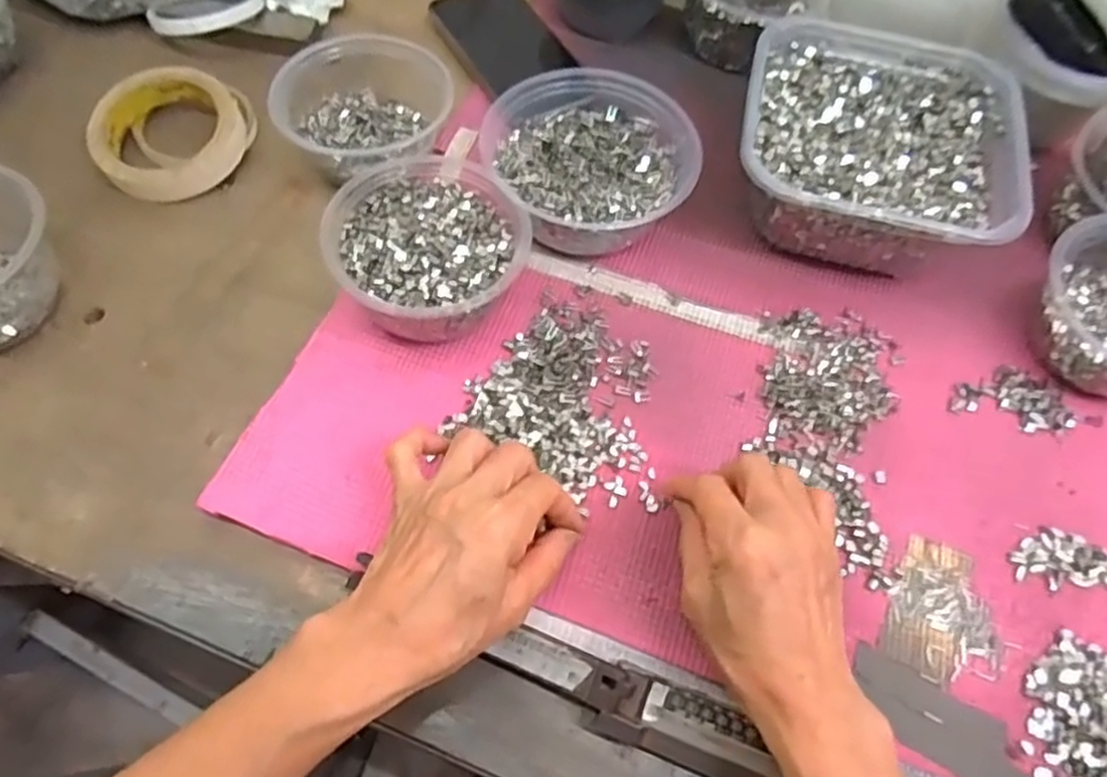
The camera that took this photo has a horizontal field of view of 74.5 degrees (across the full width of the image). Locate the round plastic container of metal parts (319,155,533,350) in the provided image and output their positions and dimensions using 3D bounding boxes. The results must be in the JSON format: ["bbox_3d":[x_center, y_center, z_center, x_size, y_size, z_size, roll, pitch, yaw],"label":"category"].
[{"bbox_3d":[-0.075,-0.083,0.442,0.111,0.058,0.112,2,61,-4],"label":"round plastic container of metal parts"}]

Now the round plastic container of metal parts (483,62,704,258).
[{"bbox_3d":[0.025,-0.147,0.485,0.131,0.054,0.129,2,61,-4],"label":"round plastic container of metal parts"}]

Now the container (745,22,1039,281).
[{"bbox_3d":[0.211,-0.160,0.498,0.174,0.072,0.179,14,62,4],"label":"container"}]

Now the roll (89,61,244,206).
[{"bbox_3d":[-0.270,-0.179,0.506,0.091,0.038,0.096,2,61,-4],"label":"roll"}]

